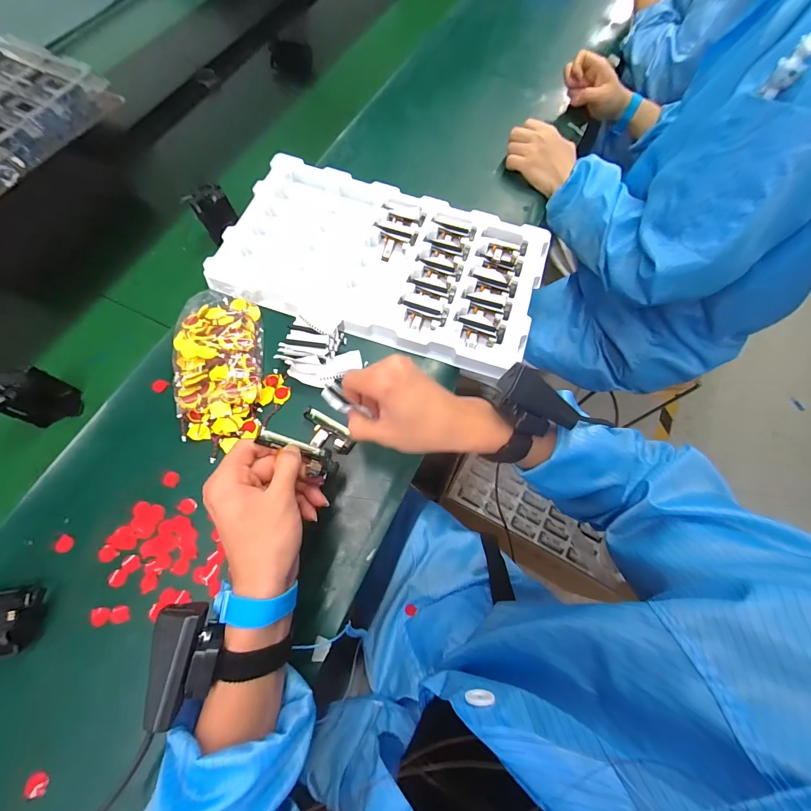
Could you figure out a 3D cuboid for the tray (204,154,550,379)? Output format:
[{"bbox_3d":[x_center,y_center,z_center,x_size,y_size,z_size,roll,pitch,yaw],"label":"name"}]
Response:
[{"bbox_3d":[-0.030,-0.207,0.503,0.434,0.030,0.263,17,72,4],"label":"tray"}]

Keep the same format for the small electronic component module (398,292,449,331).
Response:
[{"bbox_3d":[0.021,-0.123,0.472,0.068,0.011,0.047,22,72,5],"label":"small electronic component module"}]

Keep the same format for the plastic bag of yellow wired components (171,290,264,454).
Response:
[{"bbox_3d":[-0.225,-0.049,0.423,0.093,0.030,0.183,-8,72,-5],"label":"plastic bag of yellow wired components"}]

